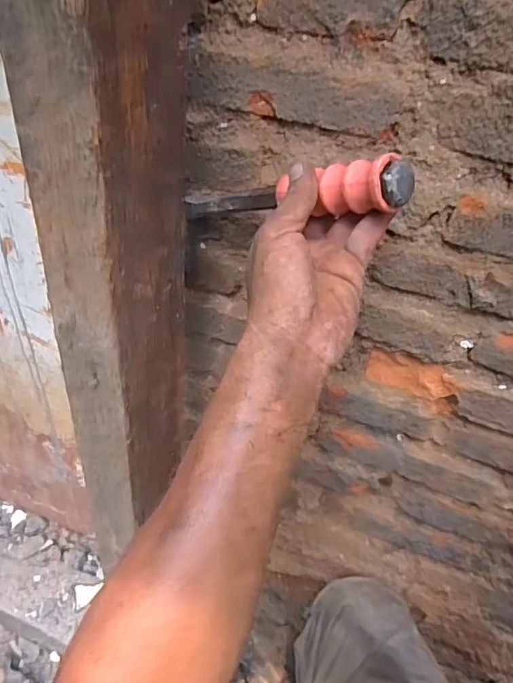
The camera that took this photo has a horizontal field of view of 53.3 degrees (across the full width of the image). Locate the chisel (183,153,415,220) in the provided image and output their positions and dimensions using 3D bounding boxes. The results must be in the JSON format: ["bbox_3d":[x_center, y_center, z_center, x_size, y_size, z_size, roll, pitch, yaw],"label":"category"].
[{"bbox_3d":[0.014,-0.110,0.386,0.029,0.029,0.230,-26,23,-32],"label":"chisel"}]

